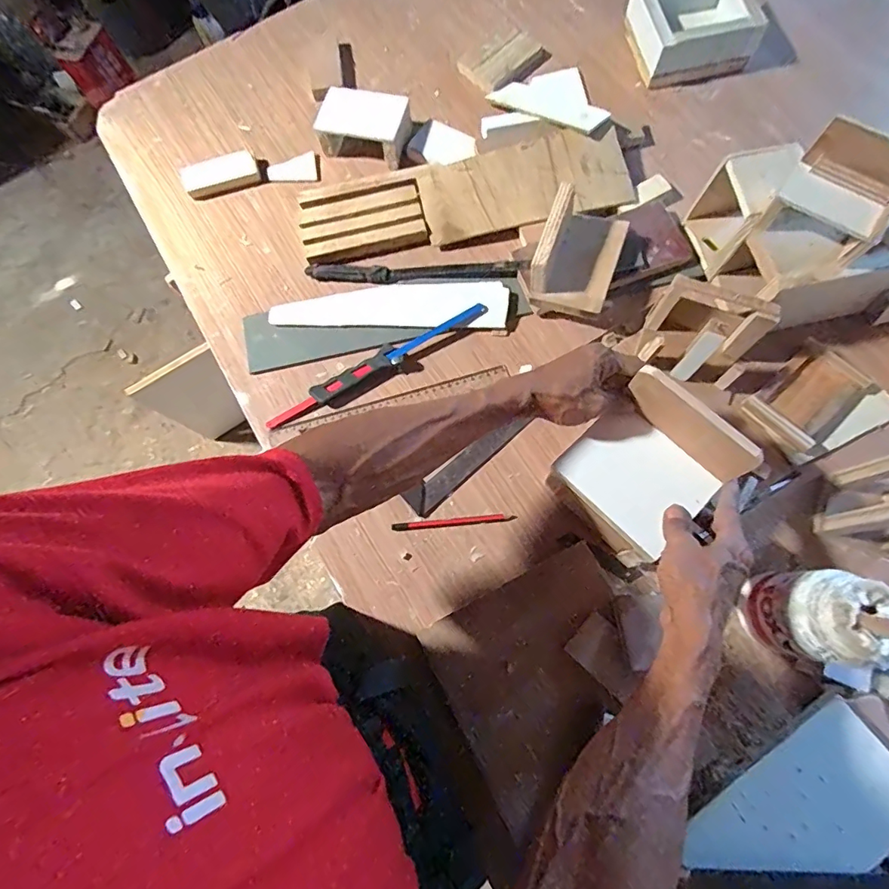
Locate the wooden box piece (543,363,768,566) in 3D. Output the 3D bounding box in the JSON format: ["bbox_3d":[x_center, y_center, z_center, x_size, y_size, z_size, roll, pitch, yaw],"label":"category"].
[{"bbox_3d":[0.188,0.028,0.473,0.111,0.142,0.125,-44,77,-10],"label":"wooden box piece"}]

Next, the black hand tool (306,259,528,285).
[{"bbox_3d":[-0.039,-0.229,0.644,0.285,0.017,0.027,1,74,3],"label":"black hand tool"}]

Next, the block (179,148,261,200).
[{"bbox_3d":[-0.326,-0.392,0.710,0.104,0.017,0.055,-21,74,-4],"label":"block"}]

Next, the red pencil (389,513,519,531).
[{"bbox_3d":[0.010,0.088,0.559,0.139,0.004,0.010,-5,74,1],"label":"red pencil"}]

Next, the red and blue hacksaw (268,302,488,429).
[{"bbox_3d":[-0.086,-0.104,0.615,0.304,0.017,0.028,-29,75,-6],"label":"red and blue hacksaw"}]

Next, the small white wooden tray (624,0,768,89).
[{"bbox_3d":[0.358,-0.606,0.712,0.161,0.063,0.143,-8,74,0],"label":"small white wooden tray"}]

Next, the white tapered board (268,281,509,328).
[{"bbox_3d":[-0.072,-0.181,0.631,0.301,0.018,0.062,2,74,3],"label":"white tapered board"}]

